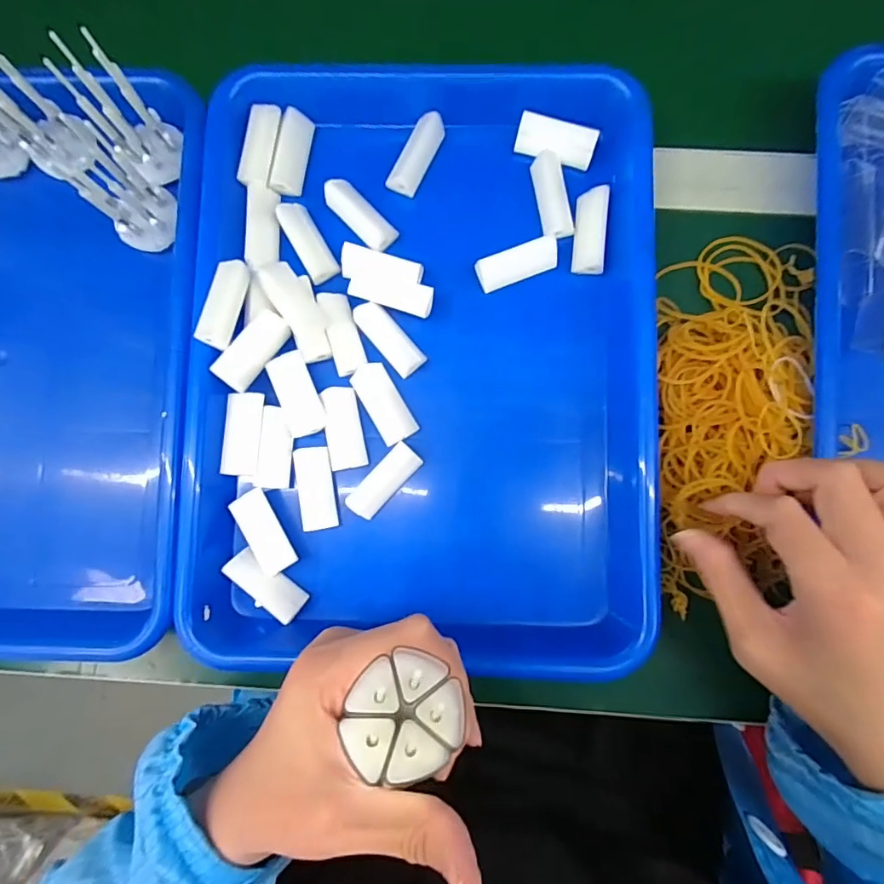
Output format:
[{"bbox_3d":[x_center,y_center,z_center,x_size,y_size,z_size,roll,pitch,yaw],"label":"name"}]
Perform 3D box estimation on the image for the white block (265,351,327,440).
[{"bbox_3d":[-0.081,-0.027,0.272,0.021,0.007,0.046,-21,85,0],"label":"white block"}]

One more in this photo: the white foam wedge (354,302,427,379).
[{"bbox_3d":[-0.030,-0.059,0.278,0.018,0.008,0.047,-41,85,-2],"label":"white foam wedge"}]

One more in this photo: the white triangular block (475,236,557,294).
[{"bbox_3d":[0.044,-0.103,0.280,0.046,0.010,0.017,-20,85,0],"label":"white triangular block"}]

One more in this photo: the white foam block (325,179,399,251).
[{"bbox_3d":[-0.047,-0.132,0.281,0.046,0.010,0.018,45,87,5],"label":"white foam block"}]

